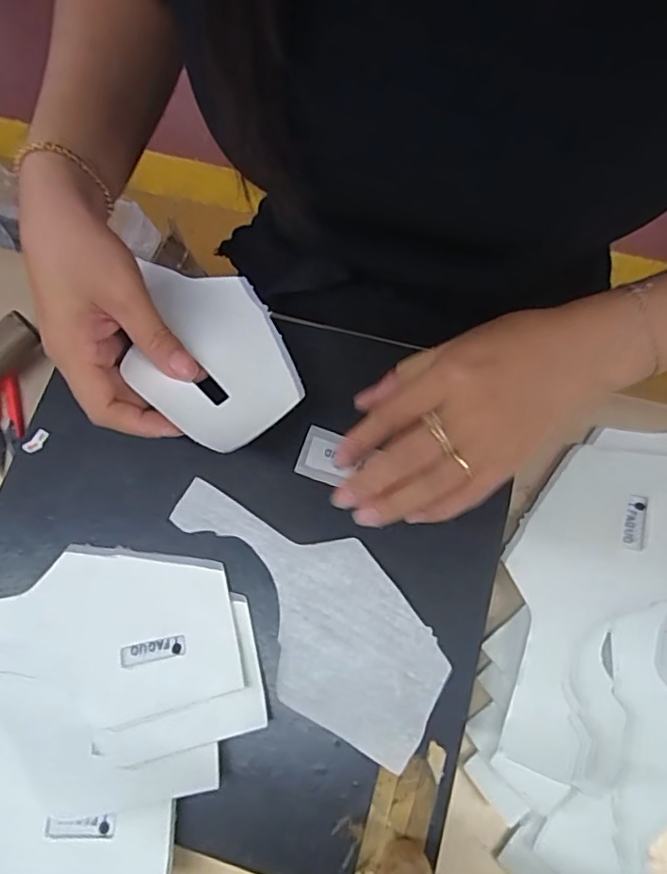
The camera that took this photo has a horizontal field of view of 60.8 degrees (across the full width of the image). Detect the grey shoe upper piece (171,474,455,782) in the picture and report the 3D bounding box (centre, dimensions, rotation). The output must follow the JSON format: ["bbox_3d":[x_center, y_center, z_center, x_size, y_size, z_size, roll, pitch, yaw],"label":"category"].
[{"bbox_3d":[-0.013,0.092,0.326,0.081,0.010,0.186,-39,75,-4],"label":"grey shoe upper piece"}]

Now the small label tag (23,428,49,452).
[{"bbox_3d":[-0.190,0.002,0.362,0.008,0.004,0.017,35,77,10],"label":"small label tag"}]

